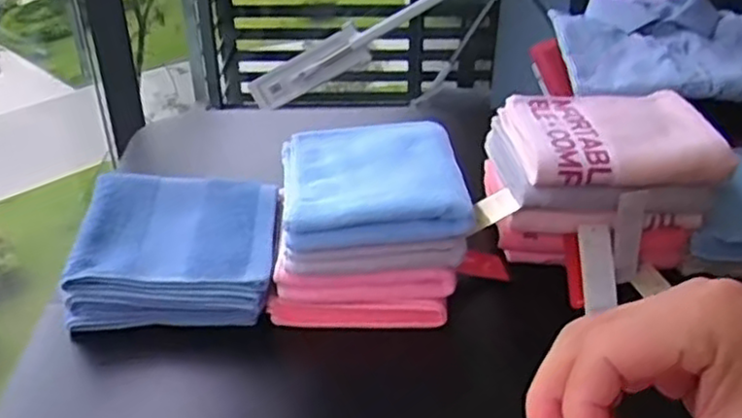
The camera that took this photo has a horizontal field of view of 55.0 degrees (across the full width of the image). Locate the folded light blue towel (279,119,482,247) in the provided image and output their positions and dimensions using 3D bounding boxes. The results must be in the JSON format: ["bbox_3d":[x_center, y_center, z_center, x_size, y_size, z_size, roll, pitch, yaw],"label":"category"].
[{"bbox_3d":[-0.001,-0.035,0.689,0.165,0.047,0.191,-3,32,-5],"label":"folded light blue towel"}]

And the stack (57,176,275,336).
[{"bbox_3d":[-0.184,0.037,0.695,0.180,0.078,0.146,-1,32,-2],"label":"stack"}]

